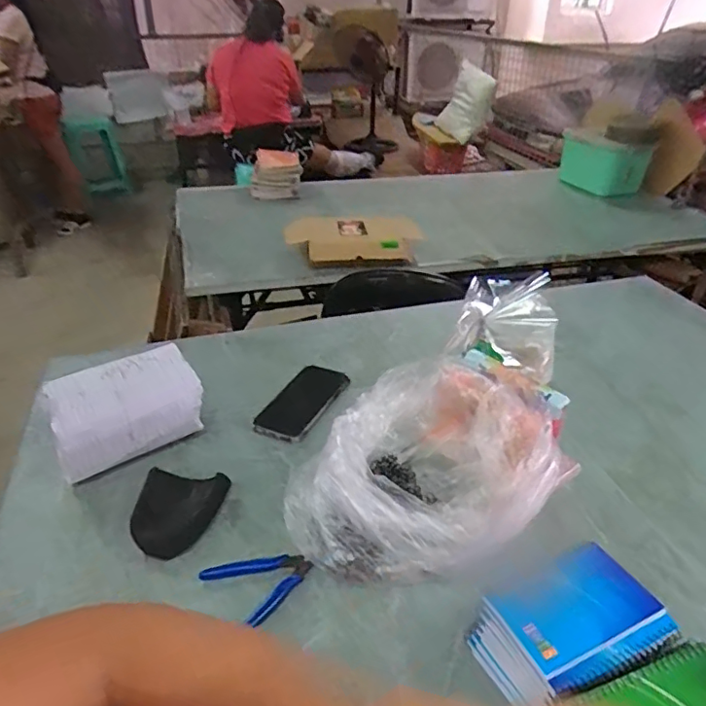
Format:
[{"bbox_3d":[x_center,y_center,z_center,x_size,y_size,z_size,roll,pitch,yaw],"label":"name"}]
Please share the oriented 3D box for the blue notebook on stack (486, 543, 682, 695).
[{"bbox_3d":[0.190,0.217,0.462,0.129,0.013,0.094,-17,37,-24],"label":"blue notebook on stack"}]

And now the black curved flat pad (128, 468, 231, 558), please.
[{"bbox_3d":[-0.203,0.183,0.641,0.099,0.030,0.102,3,33,4],"label":"black curved flat pad"}]

